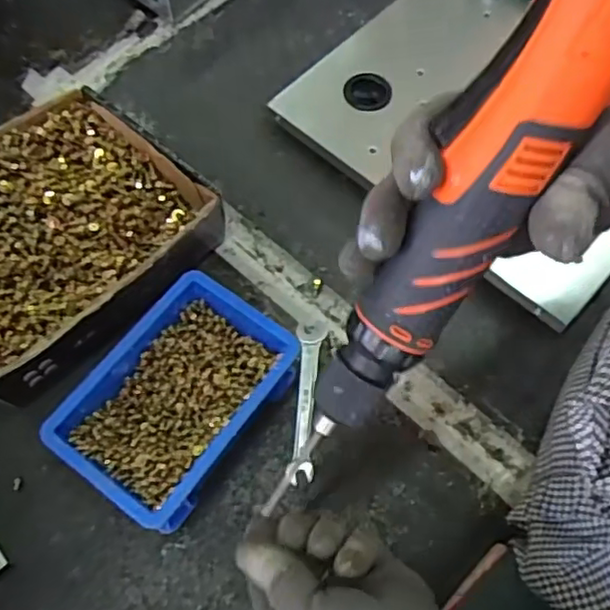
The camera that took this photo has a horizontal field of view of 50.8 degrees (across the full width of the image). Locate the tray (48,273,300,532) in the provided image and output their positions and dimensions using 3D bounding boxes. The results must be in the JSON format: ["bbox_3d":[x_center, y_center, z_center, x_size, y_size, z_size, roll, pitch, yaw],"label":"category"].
[{"bbox_3d":[-0.082,0.062,0.429,0.109,0.054,0.149,34,70,15],"label":"tray"}]

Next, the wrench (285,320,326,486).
[{"bbox_3d":[0.001,0.064,0.457,0.020,0.006,0.119,5,63,0],"label":"wrench"}]

